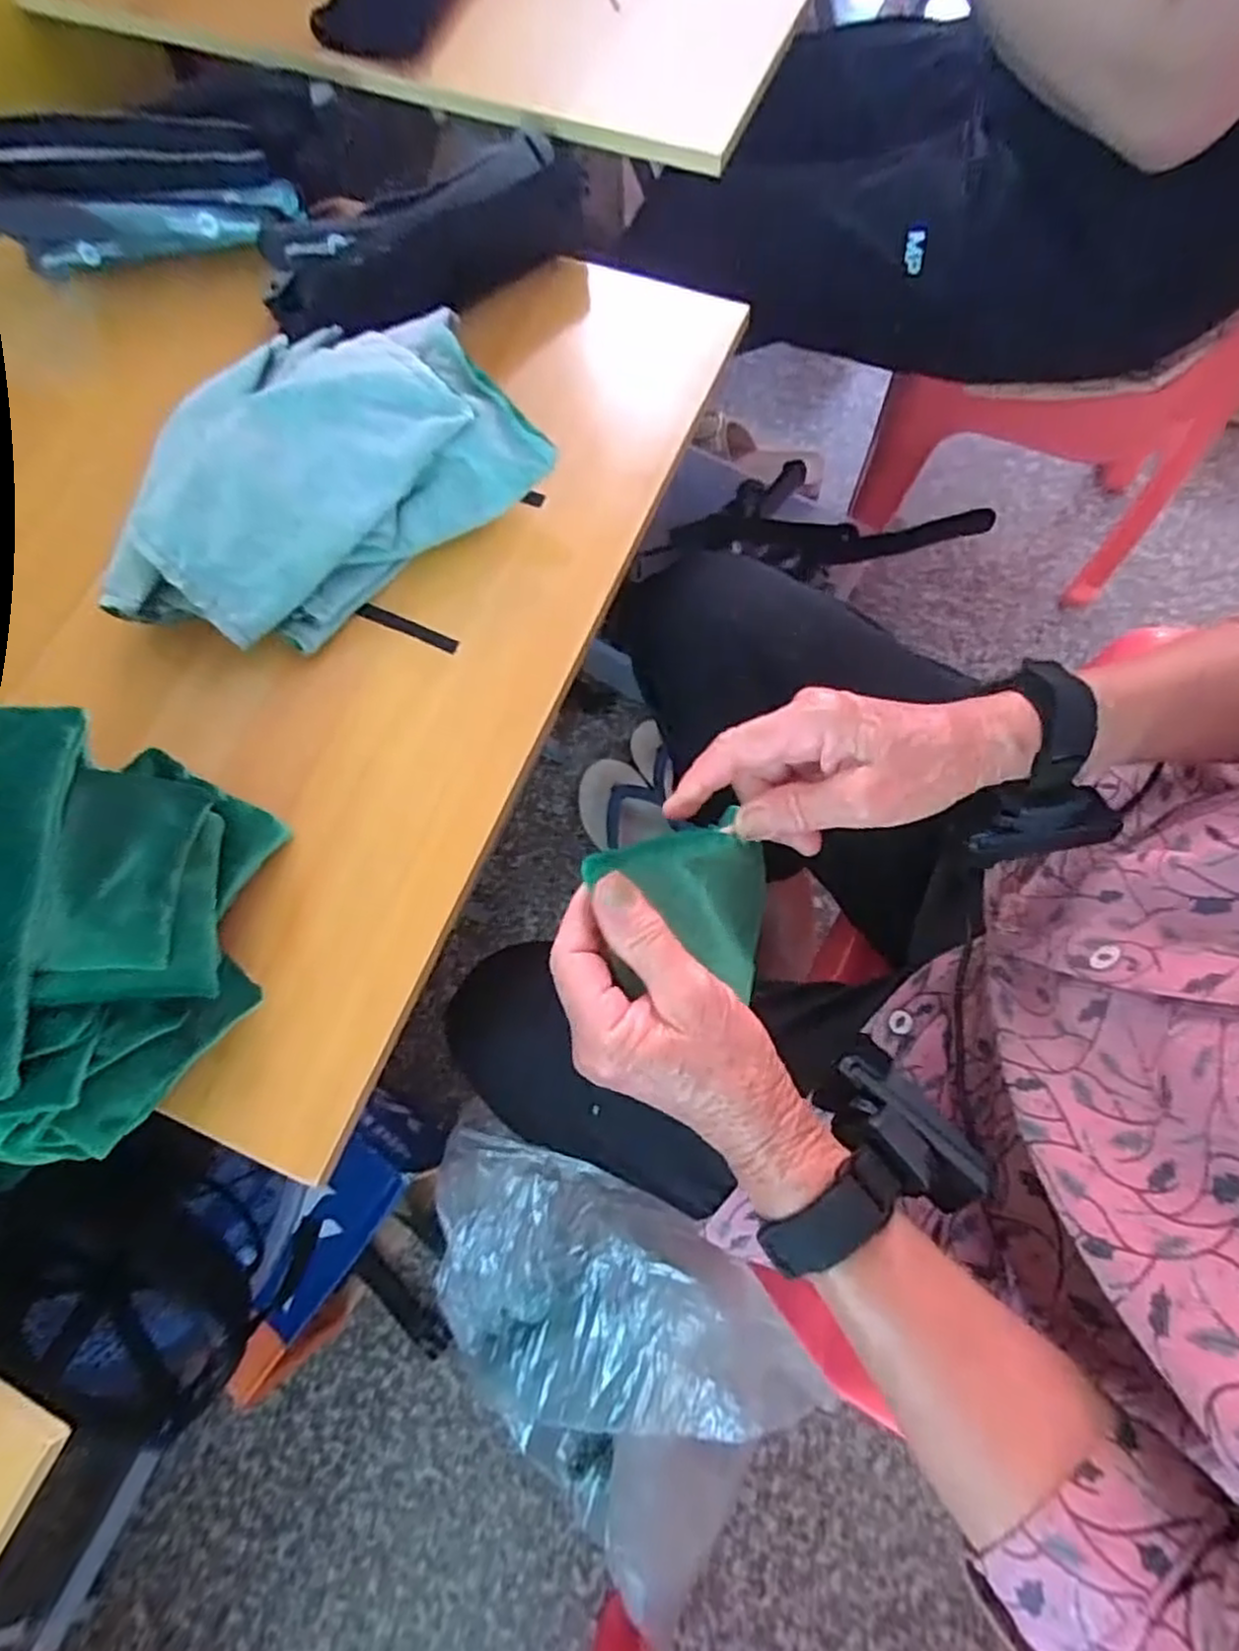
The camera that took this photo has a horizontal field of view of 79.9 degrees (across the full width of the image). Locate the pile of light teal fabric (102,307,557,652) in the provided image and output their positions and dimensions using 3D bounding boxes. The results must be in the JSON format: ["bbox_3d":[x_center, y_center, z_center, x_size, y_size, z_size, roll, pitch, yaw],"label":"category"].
[{"bbox_3d":[-0.178,-0.199,0.419,0.233,0.061,0.148,-31,73,-8],"label":"pile of light teal fabric"}]

